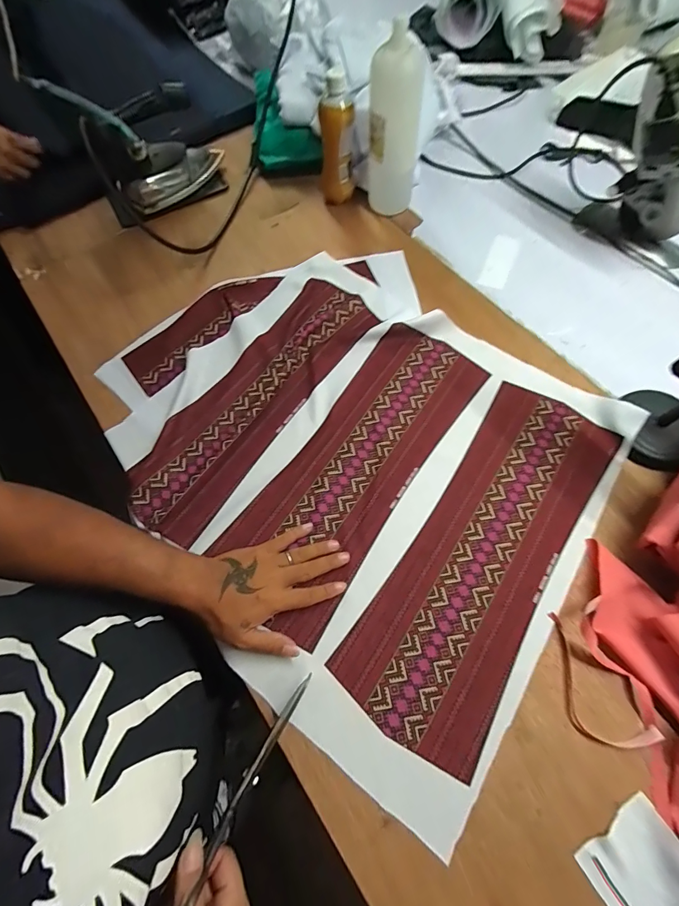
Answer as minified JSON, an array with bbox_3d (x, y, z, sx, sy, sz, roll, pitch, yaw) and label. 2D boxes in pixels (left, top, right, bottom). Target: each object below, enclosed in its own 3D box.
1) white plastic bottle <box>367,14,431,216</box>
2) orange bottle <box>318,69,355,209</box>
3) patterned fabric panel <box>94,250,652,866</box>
[{"bbox_3d":[0.092,-0.538,0.633,0.084,0.229,0.099,9,67,7],"label":"white plastic bottle"},{"bbox_3d":[-0.007,-0.531,0.659,0.061,0.176,0.063,-5,66,0],"label":"orange bottle"},{"bbox_3d":[0.024,-0.019,0.528,0.519,0.016,0.681,-39,71,-15],"label":"patterned fabric panel"}]

